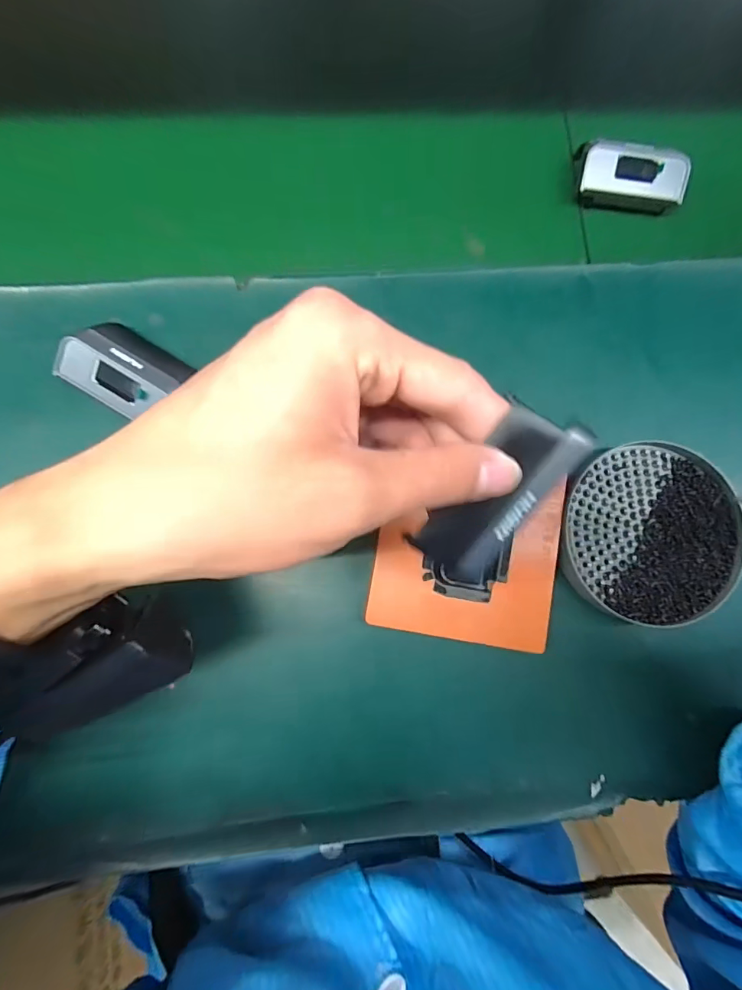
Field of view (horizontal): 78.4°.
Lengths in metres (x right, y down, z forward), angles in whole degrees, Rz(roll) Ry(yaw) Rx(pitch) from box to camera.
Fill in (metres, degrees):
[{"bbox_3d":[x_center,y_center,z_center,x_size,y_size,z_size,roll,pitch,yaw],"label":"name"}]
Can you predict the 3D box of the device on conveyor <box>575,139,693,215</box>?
[{"bbox_3d":[0.185,-0.231,0.332,0.082,0.025,0.039,2,109,-4],"label":"device on conveyor"}]

